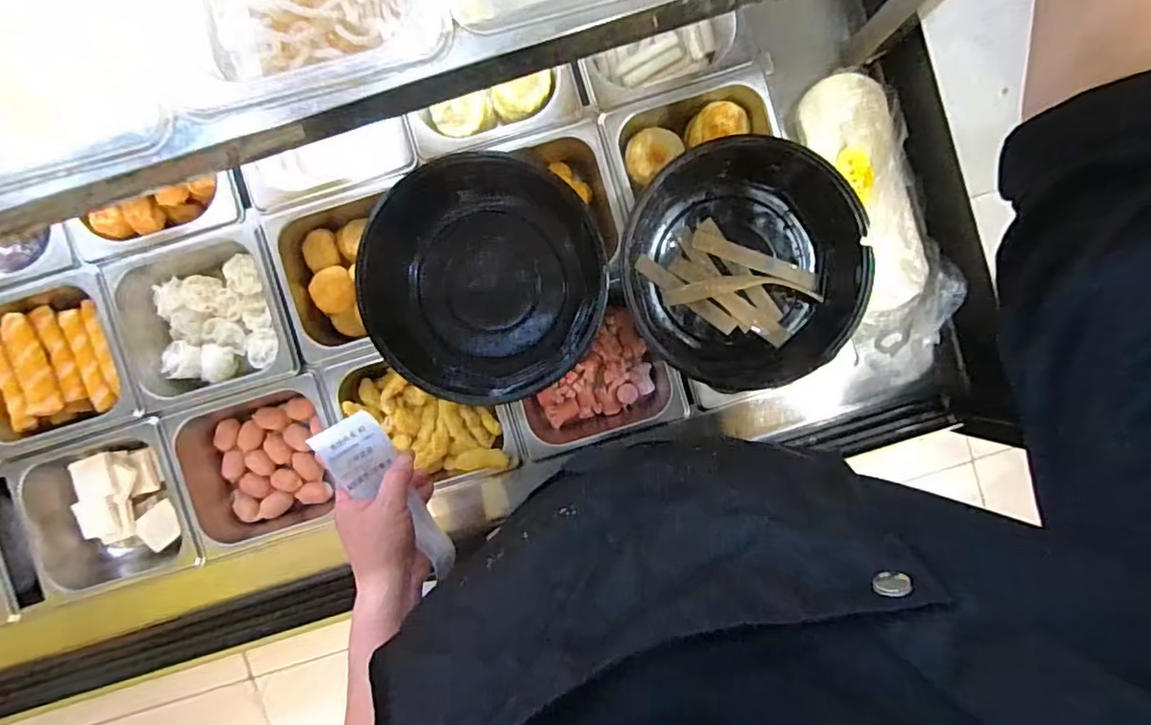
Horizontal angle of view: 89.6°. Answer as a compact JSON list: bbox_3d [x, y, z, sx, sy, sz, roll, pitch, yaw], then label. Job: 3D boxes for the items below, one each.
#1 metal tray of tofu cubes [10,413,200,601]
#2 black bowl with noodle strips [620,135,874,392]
[{"bbox_3d":[-0.483,0.152,0.611,0.179,0.063,0.156,-16,94,0],"label":"metal tray of tofu cubes"},{"bbox_3d":[0.160,-0.089,0.553,0.210,0.061,0.231,0,93,-1],"label":"black bowl with noodle strips"}]

